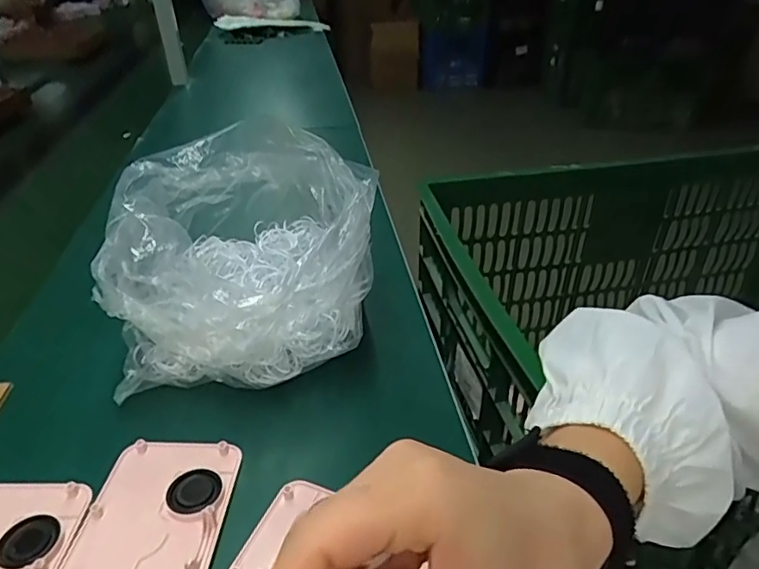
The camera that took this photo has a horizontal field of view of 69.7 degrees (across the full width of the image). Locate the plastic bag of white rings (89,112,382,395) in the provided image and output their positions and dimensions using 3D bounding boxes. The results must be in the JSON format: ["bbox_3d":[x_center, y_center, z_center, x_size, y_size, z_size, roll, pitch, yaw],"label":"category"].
[{"bbox_3d":[-0.120,-0.018,0.520,0.218,0.165,0.253,4,33,4],"label":"plastic bag of white rings"}]

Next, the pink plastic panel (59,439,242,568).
[{"bbox_3d":[-0.160,0.164,0.393,0.095,0.012,0.124,2,33,1],"label":"pink plastic panel"}]

